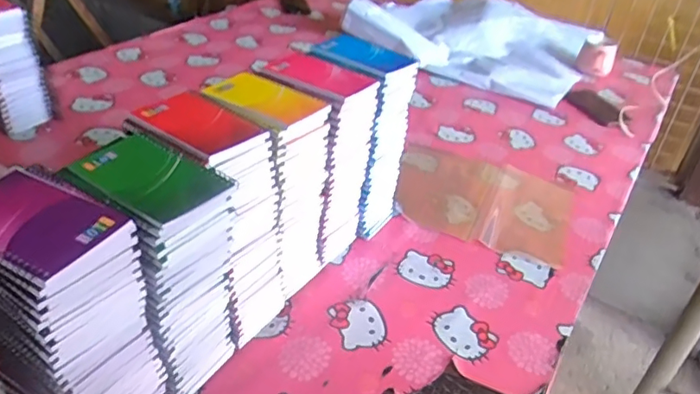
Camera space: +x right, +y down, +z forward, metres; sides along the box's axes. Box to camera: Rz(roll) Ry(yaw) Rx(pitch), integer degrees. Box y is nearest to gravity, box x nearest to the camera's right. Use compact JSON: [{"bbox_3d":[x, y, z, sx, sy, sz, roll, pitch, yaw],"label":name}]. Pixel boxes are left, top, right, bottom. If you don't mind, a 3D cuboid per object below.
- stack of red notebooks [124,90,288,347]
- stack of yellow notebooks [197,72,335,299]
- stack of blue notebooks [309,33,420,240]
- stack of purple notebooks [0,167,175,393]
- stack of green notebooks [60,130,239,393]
[{"bbox_3d":[-0.155,0.042,0.653,0.154,0.275,0.103,25,39,24],"label":"stack of red notebooks"},{"bbox_3d":[-0.100,-0.005,0.725,0.116,0.279,0.098,26,40,26],"label":"stack of yellow notebooks"},{"bbox_3d":[0.021,-0.077,0.827,0.131,0.281,0.095,29,41,29],"label":"stack of blue notebooks"},{"bbox_3d":[-0.253,0.125,0.514,0.128,0.274,0.094,22,38,21],"label":"stack of purple notebooks"},{"bbox_3d":[-0.186,0.089,0.583,0.127,0.285,0.104,28,41,27],"label":"stack of green notebooks"}]

